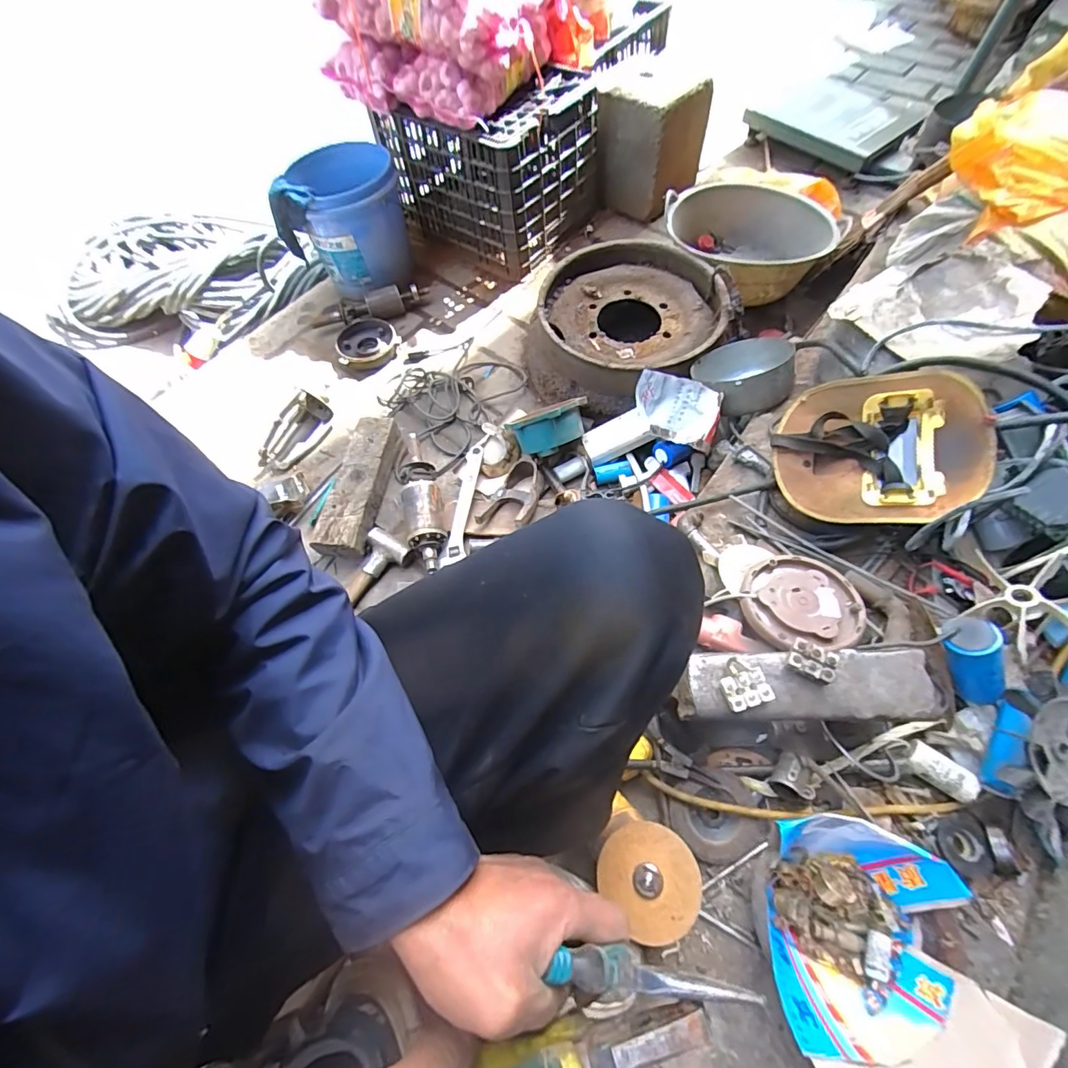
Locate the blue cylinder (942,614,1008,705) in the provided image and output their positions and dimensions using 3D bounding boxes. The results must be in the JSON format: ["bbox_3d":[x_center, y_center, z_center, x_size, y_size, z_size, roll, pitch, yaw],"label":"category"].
[{"bbox_3d":[0.503,0.153,0.563,0.046,0.112,0.047,-21,24,10],"label":"blue cylinder"}]

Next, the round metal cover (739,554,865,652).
[{"bbox_3d":[0.343,0.085,0.647,0.145,0.030,0.123,-11,52,-3],"label":"round metal cover"}]

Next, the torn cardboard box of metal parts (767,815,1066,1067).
[{"bbox_3d":[0.326,0.379,0.453,0.214,0.131,0.190,8,62,7],"label":"torn cardboard box of metal parts"}]

